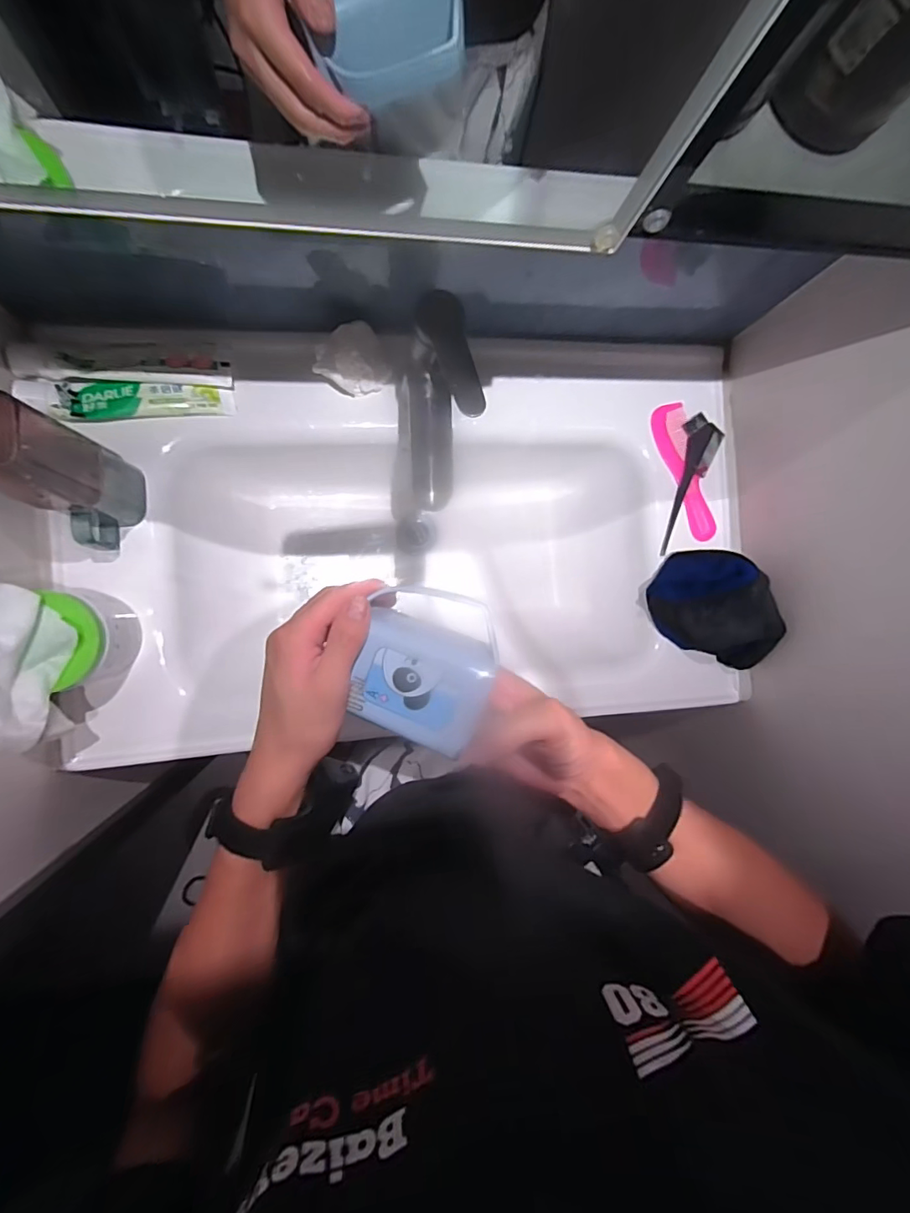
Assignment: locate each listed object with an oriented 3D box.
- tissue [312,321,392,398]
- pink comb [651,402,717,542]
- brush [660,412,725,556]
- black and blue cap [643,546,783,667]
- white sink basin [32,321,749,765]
[{"bbox_3d":[-0.113,-0.269,0.549,0.082,0.044,0.060,-31,94,-9],"label":"tissue"},{"bbox_3d":[0.296,-0.171,0.639,0.051,0.008,0.178,-17,92,-10],"label":"pink comb"},{"bbox_3d":[0.304,-0.155,0.636,0.048,0.013,0.184,14,87,-9],"label":"brush"},{"bbox_3d":[0.323,-0.001,0.608,0.144,0.073,0.121,18,86,-9],"label":"black and blue cap"},{"bbox_3d":[-0.038,-0.068,0.655,0.766,0.166,0.439,-2,89,-10],"label":"white sink basin"}]

